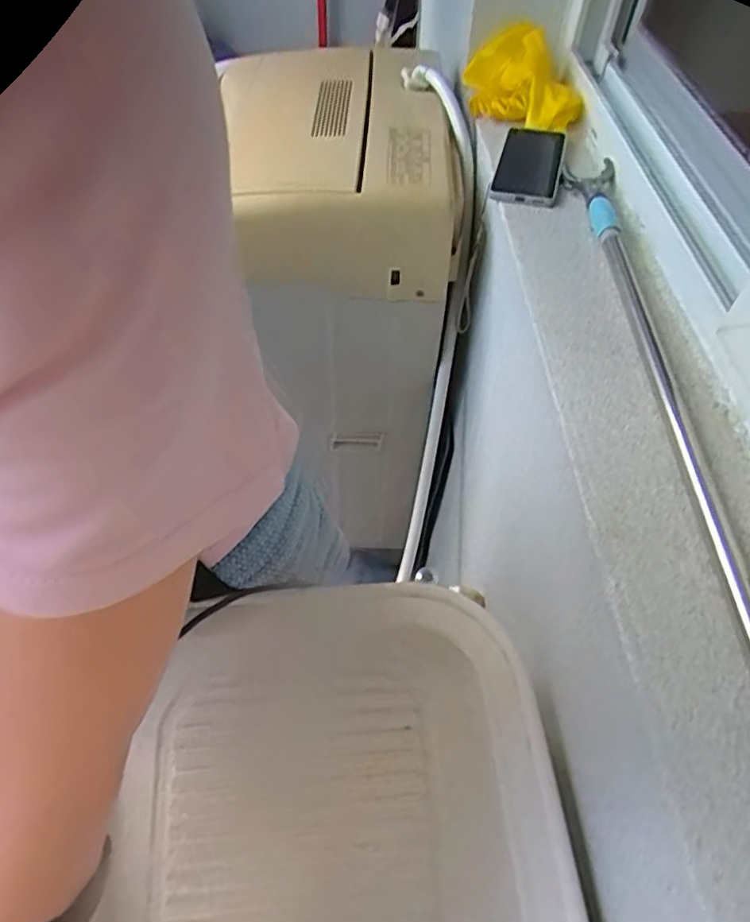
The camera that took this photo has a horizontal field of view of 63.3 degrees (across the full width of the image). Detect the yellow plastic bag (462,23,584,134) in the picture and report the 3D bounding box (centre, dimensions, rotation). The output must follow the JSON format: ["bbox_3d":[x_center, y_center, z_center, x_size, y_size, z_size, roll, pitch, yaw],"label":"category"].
[{"bbox_3d":[0.182,-0.503,0.800,0.104,0.069,0.212,-9,53,-10],"label":"yellow plastic bag"}]

